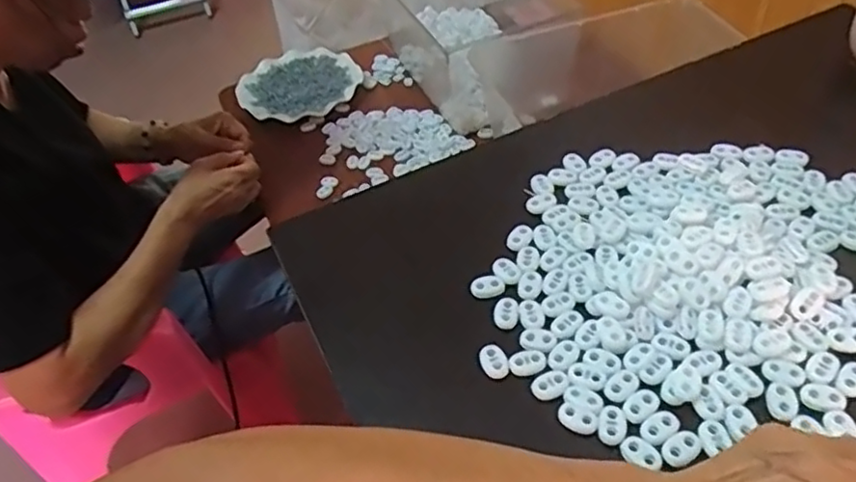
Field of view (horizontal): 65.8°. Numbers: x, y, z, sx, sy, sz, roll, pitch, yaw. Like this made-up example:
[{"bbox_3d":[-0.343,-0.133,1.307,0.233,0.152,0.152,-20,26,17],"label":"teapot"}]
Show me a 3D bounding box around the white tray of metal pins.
[{"bbox_3d":[-0.194,-0.243,1.018,0.177,0.035,0.171,-6,47,3],"label":"white tray of metal pins"}]

